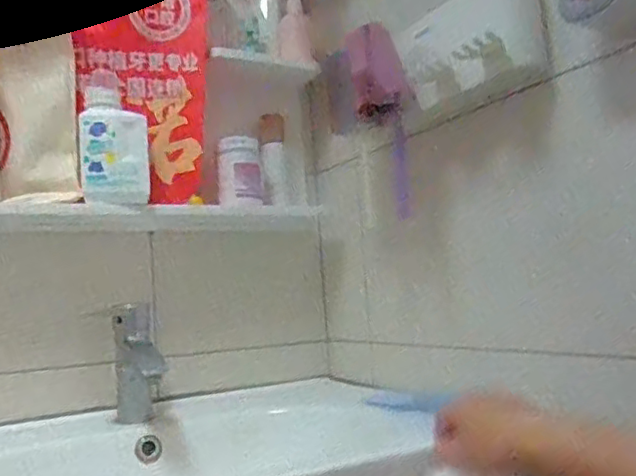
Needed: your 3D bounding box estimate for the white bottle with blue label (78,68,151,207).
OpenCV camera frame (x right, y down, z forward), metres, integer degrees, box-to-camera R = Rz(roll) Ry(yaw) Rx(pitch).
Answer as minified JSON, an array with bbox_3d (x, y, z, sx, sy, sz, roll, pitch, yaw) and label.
[{"bbox_3d":[-0.271,-0.133,0.831,0.084,0.179,0.059,-2,-7,-22],"label":"white bottle with blue label"}]

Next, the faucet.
[{"bbox_3d":[-0.245,0.173,0.870,0.068,0.149,0.085,-3,-6,-14],"label":"faucet"}]

